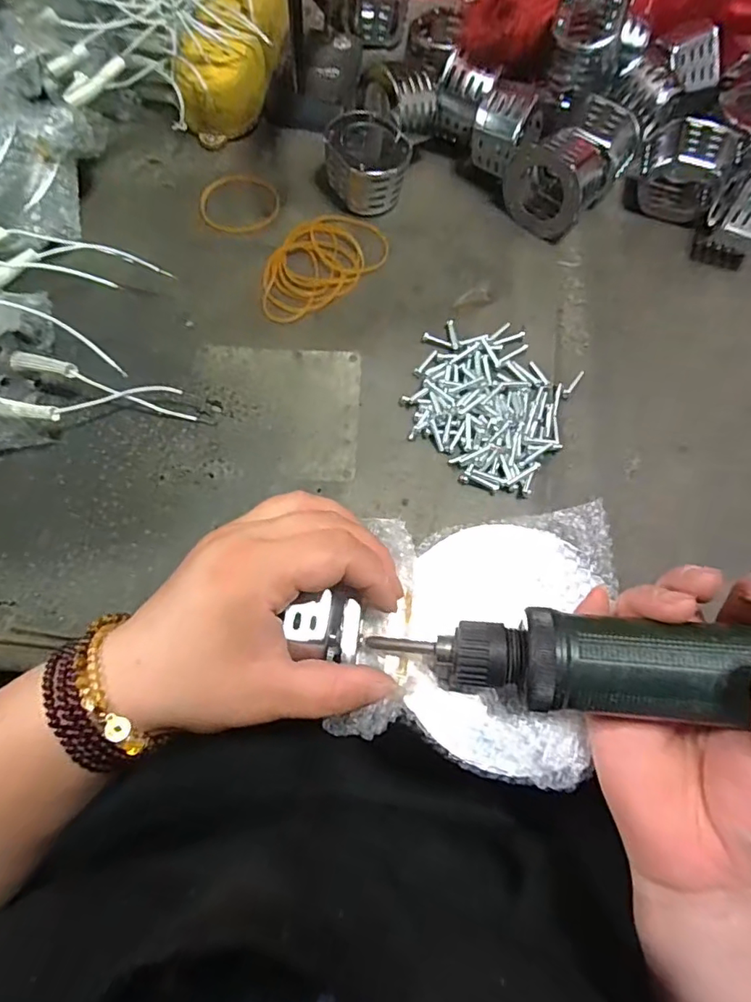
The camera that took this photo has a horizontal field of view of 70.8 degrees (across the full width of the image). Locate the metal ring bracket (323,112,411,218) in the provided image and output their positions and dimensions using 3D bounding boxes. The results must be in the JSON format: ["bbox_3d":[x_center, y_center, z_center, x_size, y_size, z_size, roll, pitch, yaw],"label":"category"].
[{"bbox_3d":[-0.005,-0.240,0.371,0.057,0.035,0.064,11,69,1],"label":"metal ring bracket"}]

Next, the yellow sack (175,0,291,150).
[{"bbox_3d":[-0.102,-0.340,0.391,0.057,0.058,0.157,11,69,2],"label":"yellow sack"}]

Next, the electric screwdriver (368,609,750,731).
[{"bbox_3d":[0.122,0.070,0.216,0.234,0.036,0.047,2,69,9],"label":"electric screwdriver"}]

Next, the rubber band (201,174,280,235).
[{"bbox_3d":[-0.096,-0.210,0.371,0.054,0.004,0.052,1,69,-2],"label":"rubber band"}]

